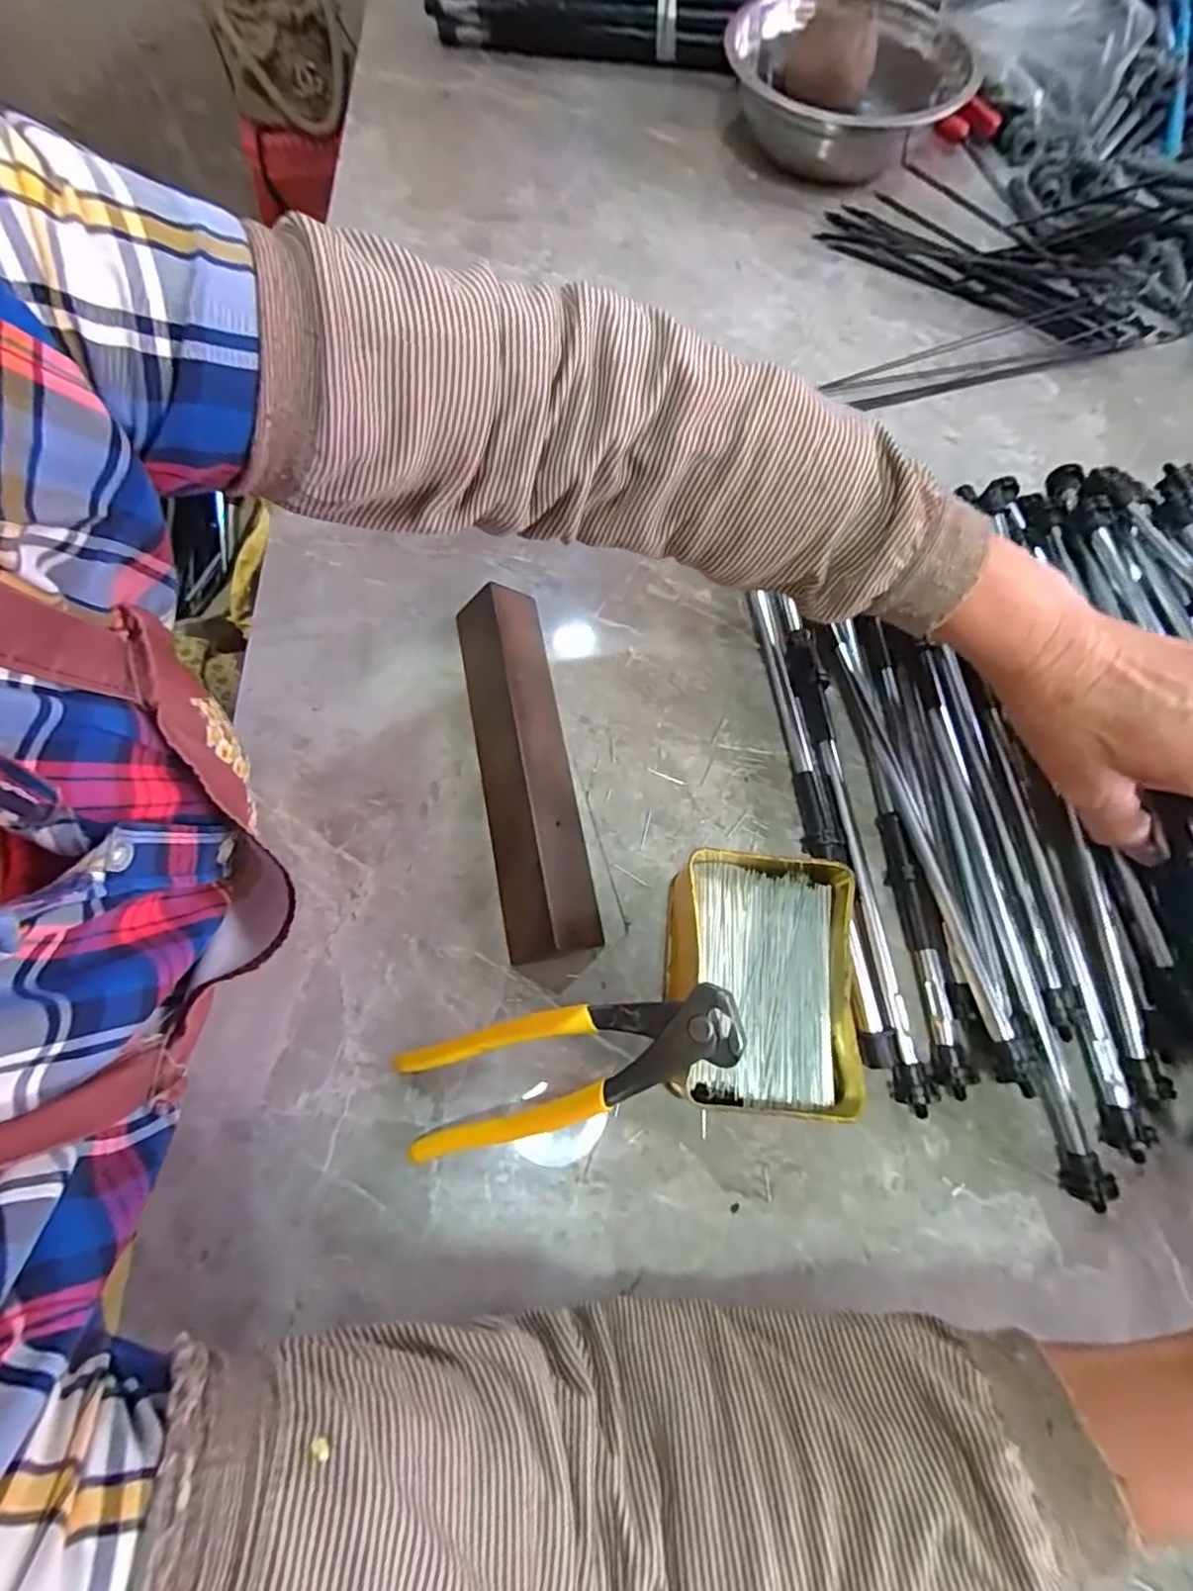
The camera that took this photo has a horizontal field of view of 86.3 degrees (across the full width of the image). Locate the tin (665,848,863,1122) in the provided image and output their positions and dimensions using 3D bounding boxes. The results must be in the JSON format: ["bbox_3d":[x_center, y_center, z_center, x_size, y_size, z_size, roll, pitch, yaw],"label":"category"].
[{"bbox_3d":[0.078,0.087,0.303,0.084,0.056,0.113,4,70,2],"label":"tin"}]

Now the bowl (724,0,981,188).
[{"bbox_3d":[0.209,-0.605,0.548,0.190,0.059,0.191,0,71,0],"label":"bowl"}]

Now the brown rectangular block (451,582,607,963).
[{"bbox_3d":[-0.041,-0.022,0.356,0.050,0.028,0.215,-12,71,-3],"label":"brown rectangular block"}]

